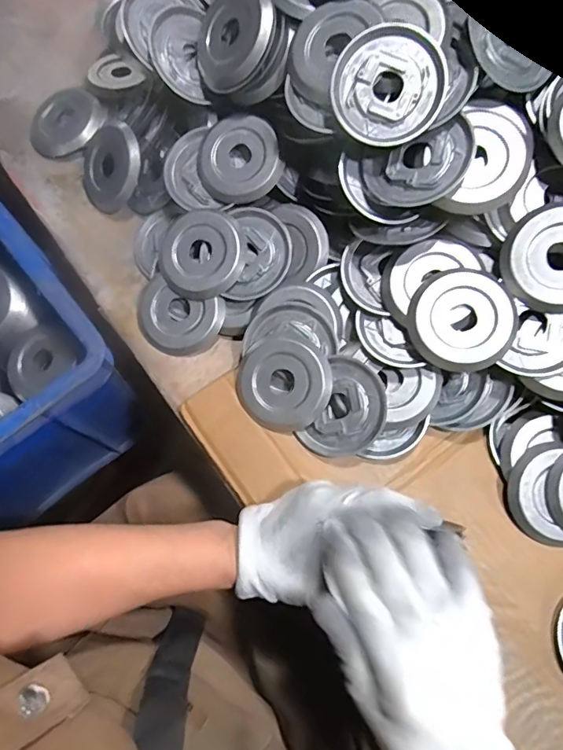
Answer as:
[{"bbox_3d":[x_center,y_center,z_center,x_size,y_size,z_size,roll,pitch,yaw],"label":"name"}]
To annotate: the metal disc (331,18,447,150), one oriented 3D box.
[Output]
[{"bbox_3d":[0.083,-0.225,0.370,0.085,0.006,0.086,1,96,6],"label":"metal disc"}]

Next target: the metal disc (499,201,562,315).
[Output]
[{"bbox_3d":[0.220,-0.093,0.375,0.081,0.009,0.084,0,92,11],"label":"metal disc"}]

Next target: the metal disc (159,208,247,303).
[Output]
[{"bbox_3d":[-0.074,-0.113,0.446,0.082,0.017,0.080,-1,82,6],"label":"metal disc"}]

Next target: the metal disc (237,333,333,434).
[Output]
[{"bbox_3d":[0.002,0.006,0.417,0.082,0.008,0.079,-2,83,13],"label":"metal disc"}]

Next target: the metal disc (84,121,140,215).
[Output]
[{"bbox_3d":[-0.173,-0.215,0.486,0.080,0.017,0.084,2,93,38],"label":"metal disc"}]

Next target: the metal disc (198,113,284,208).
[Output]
[{"bbox_3d":[-0.041,-0.203,0.448,0.077,0.010,0.080,0,91,13],"label":"metal disc"}]

